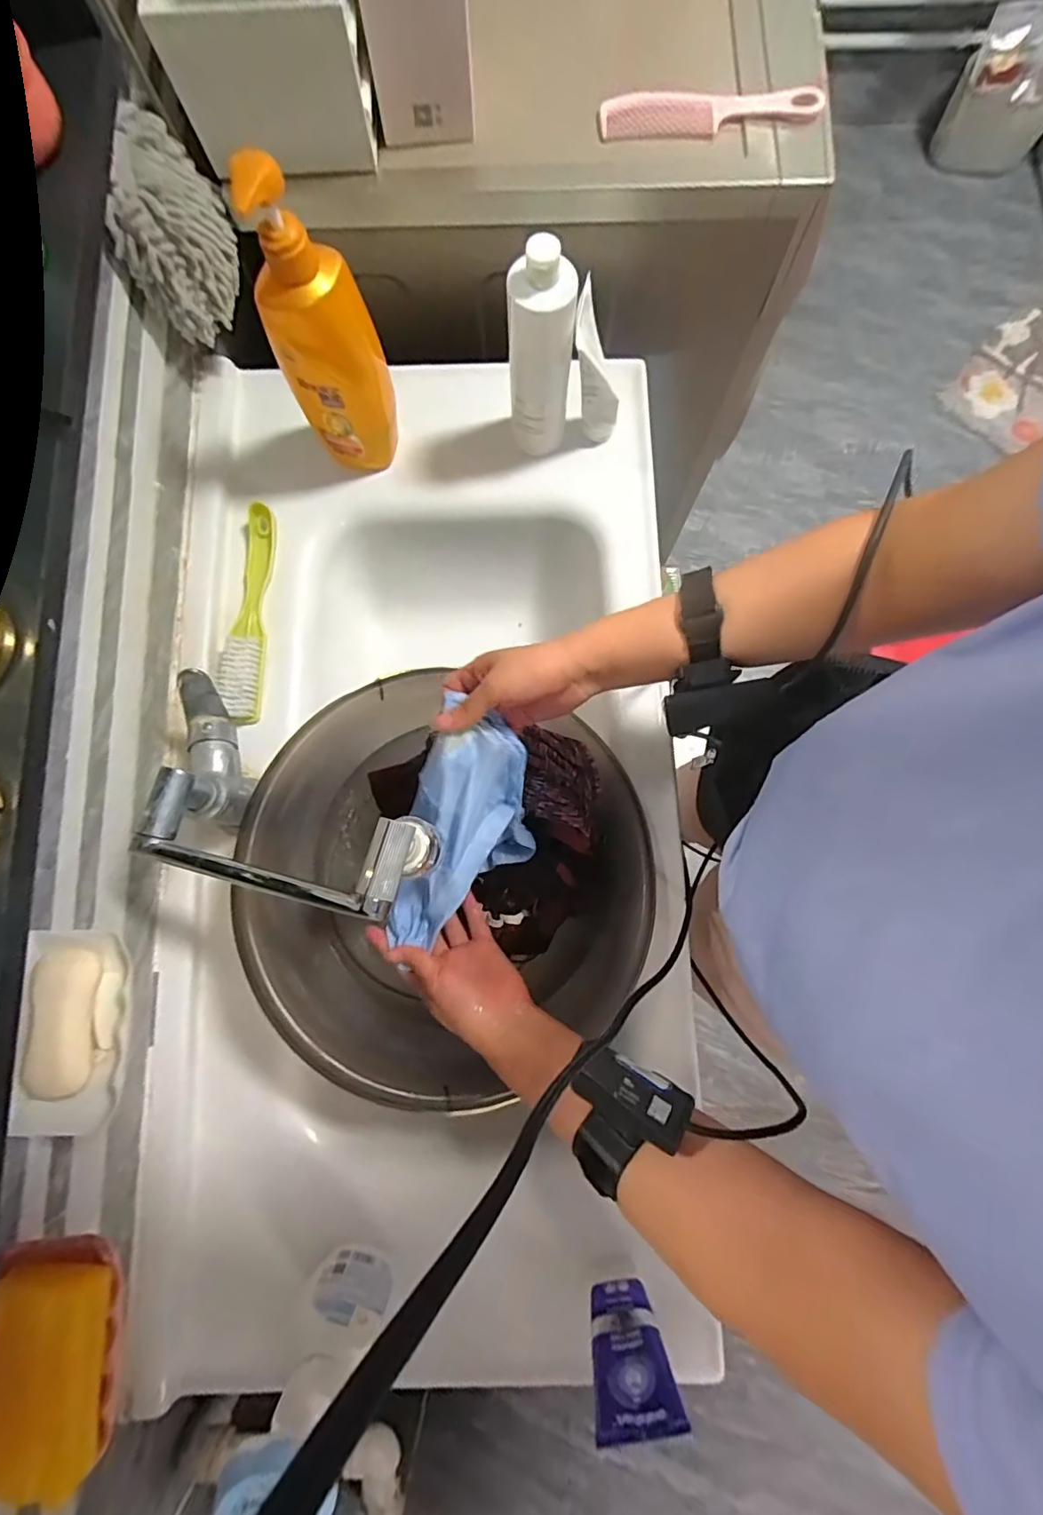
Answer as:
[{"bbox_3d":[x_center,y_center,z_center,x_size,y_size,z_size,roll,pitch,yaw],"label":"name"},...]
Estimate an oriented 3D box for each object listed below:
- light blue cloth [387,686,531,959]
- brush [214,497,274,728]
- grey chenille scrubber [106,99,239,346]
[{"bbox_3d":[-0.049,0.072,0.504,0.105,0.139,0.197,21,81,5],"label":"light blue cloth"},{"bbox_3d":[-0.287,-0.151,0.588,0.038,0.038,0.237,0,81,0],"label":"brush"},{"bbox_3d":[-0.321,-0.490,0.519,0.070,0.122,0.125,5,81,1],"label":"grey chenille scrubber"}]

